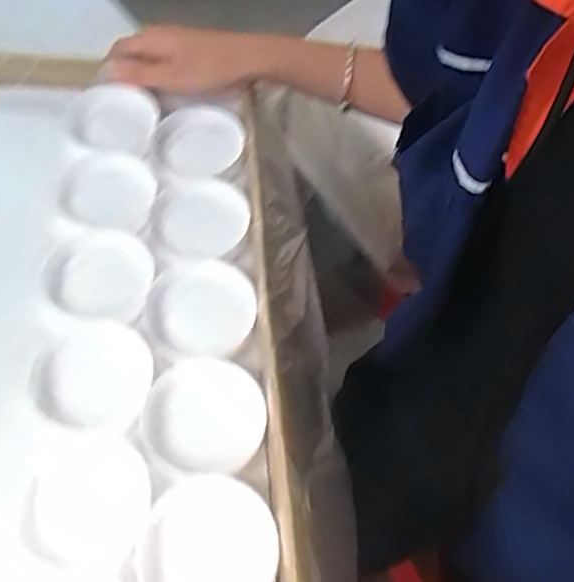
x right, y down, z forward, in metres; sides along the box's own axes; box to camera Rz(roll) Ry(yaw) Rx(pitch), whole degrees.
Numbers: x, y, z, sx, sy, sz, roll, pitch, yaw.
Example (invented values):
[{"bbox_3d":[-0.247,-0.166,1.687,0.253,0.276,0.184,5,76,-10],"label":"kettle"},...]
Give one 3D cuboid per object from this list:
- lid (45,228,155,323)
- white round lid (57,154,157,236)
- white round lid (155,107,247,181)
[{"bbox_3d":[-0.140,-0.013,0.462,0.010,0.088,0.069,-13,78,41],"label":"lid"},{"bbox_3d":[-0.148,-0.082,0.504,0.006,0.080,0.065,4,82,46],"label":"white round lid"},{"bbox_3d":[-0.074,-0.128,0.519,0.077,0.008,0.065,-24,80,-25],"label":"white round lid"}]

